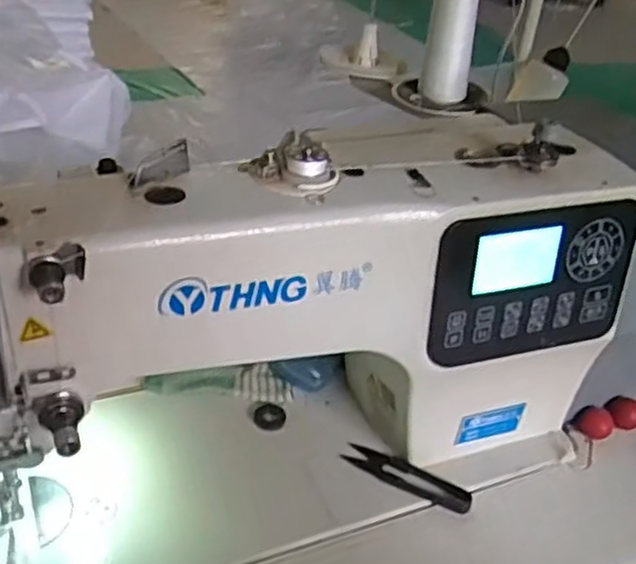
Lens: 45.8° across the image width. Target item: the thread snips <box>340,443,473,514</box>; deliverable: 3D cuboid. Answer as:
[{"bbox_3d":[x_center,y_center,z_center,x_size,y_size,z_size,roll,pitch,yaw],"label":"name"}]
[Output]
[{"bbox_3d":[0.066,0.142,0.552,0.096,0.010,0.024,23,38,22],"label":"thread snips"}]

